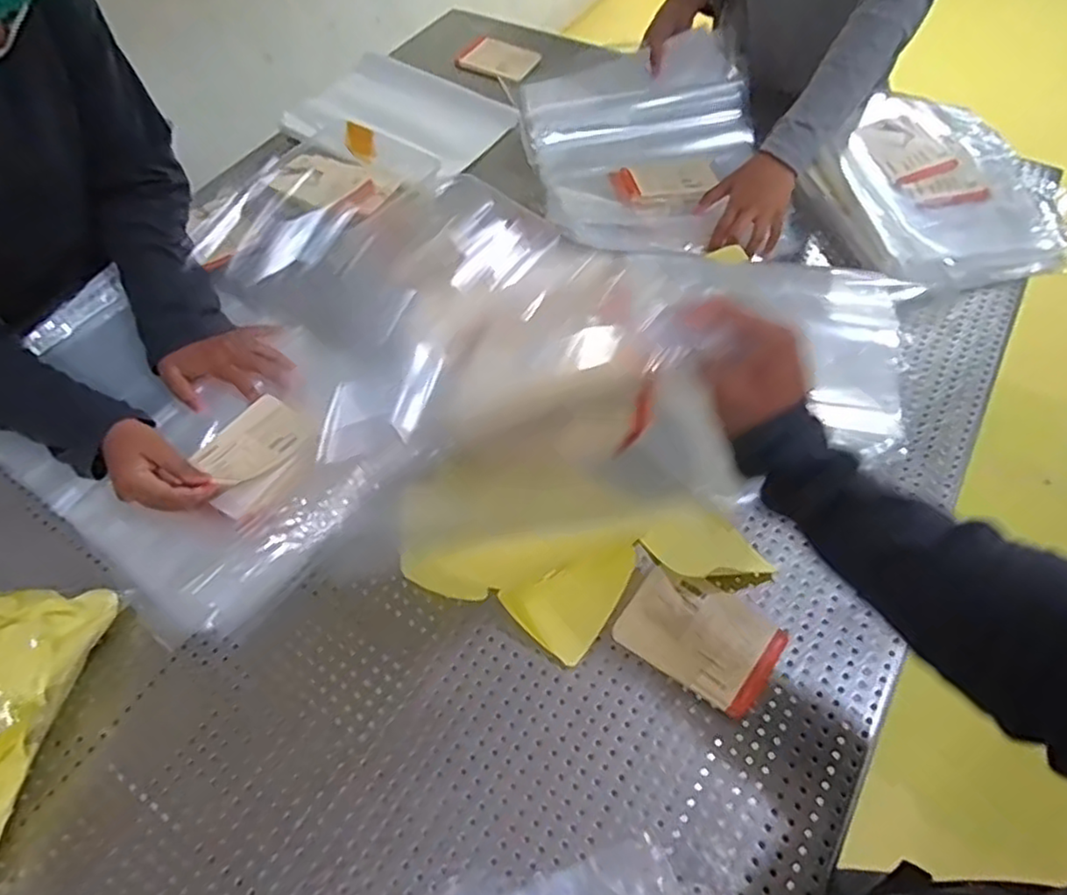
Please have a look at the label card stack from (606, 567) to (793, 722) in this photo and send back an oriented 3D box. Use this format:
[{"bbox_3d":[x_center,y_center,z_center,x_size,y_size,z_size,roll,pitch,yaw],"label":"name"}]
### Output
[{"bbox_3d":[0.151,0.165,0.608,0.131,0.013,0.096,31,64,20],"label":"label card stack"}]

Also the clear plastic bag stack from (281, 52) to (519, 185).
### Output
[{"bbox_3d":[-0.205,-0.500,1.029,0.304,0.061,0.245,33,60,19],"label":"clear plastic bag stack"}]

